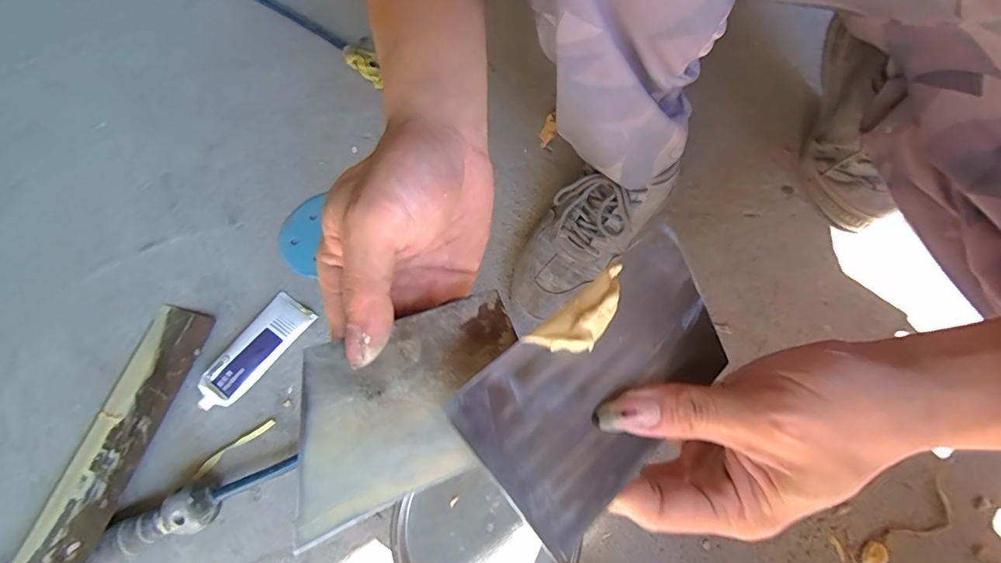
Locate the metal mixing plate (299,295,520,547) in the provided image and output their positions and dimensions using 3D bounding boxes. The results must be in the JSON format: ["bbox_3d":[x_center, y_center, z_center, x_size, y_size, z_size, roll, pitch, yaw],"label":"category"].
[{"bbox_3d":[-0.038,0.052,0.207,0.111,0.004,0.070,-17,75,-26],"label":"metal mixing plate"}]

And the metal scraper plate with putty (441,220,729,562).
[{"bbox_3d":[0.051,0.038,0.202,0.137,0.010,0.073,-37,88,-24],"label":"metal scraper plate with putty"}]

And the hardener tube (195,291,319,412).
[{"bbox_3d":[-0.272,0.077,0.512,0.053,0.028,0.136,31,74,12],"label":"hardener tube"}]

